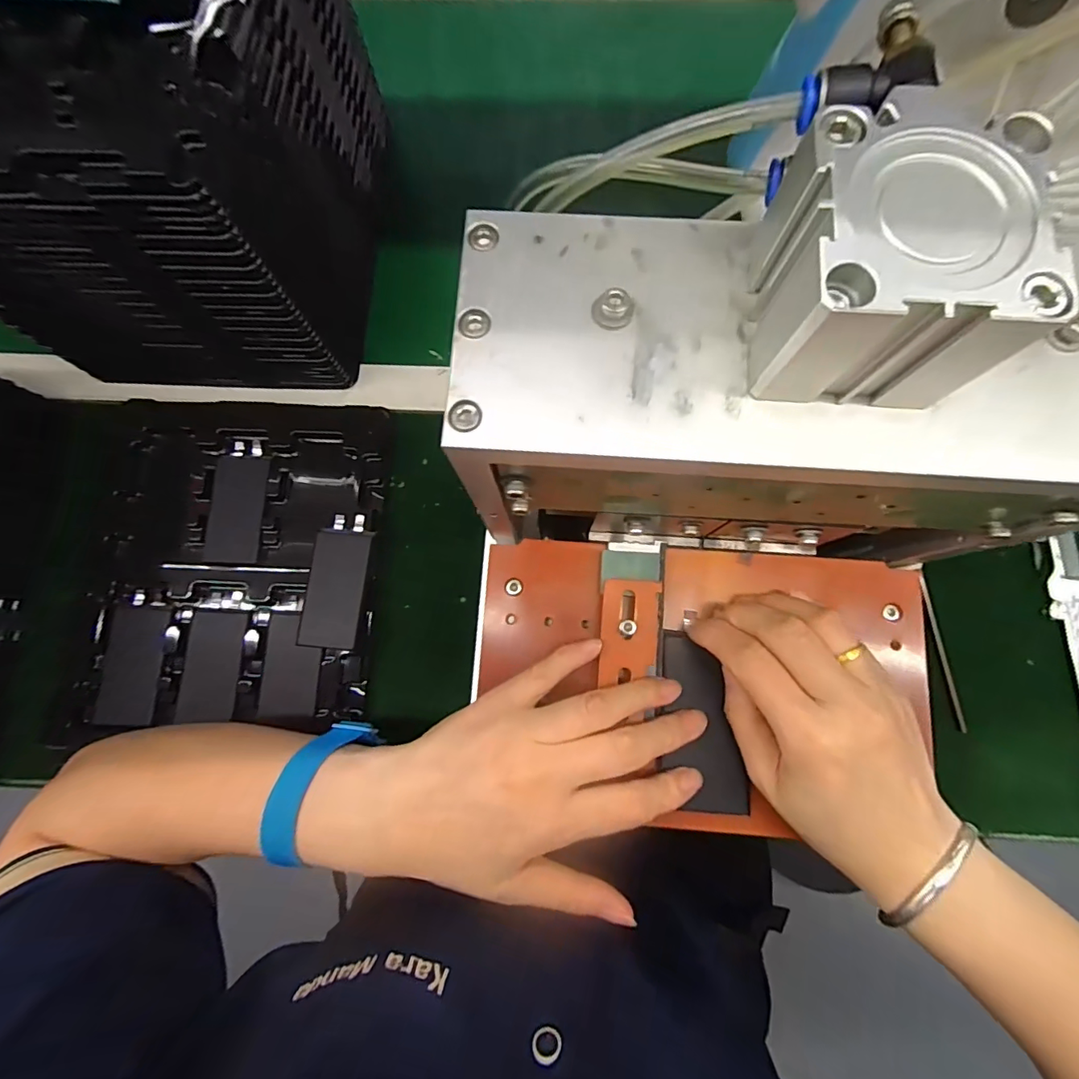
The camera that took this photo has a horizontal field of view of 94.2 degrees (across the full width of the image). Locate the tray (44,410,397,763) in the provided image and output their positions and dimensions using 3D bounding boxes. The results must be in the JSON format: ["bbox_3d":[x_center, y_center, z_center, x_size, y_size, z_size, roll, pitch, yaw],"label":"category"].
[{"bbox_3d":[-0.227,0.017,0.379,0.214,0.023,0.242,2,79,1],"label":"tray"}]

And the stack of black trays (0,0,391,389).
[{"bbox_3d":[-0.251,-0.278,0.343,0.215,0.191,0.267,2,79,1],"label":"stack of black trays"}]

